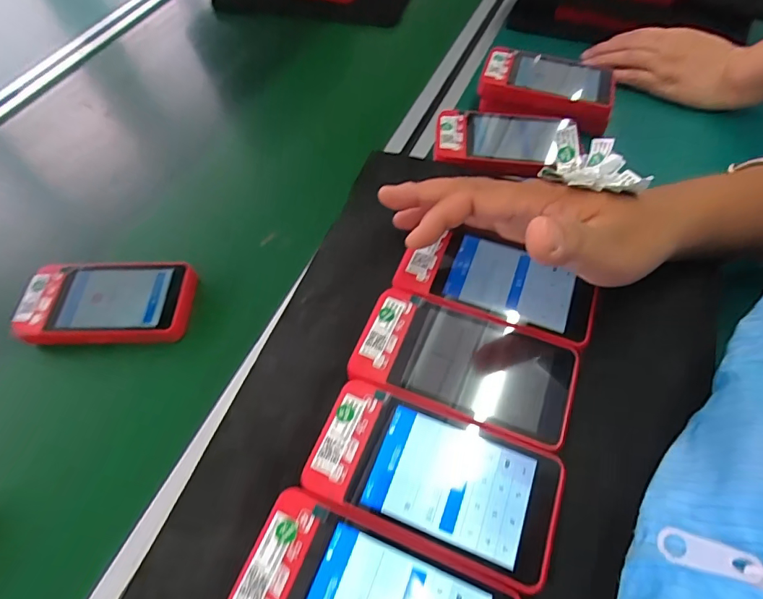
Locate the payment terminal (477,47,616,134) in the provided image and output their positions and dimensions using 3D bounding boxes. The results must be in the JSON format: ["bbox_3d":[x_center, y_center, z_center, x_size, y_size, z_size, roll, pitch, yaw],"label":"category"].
[{"bbox_3d":[0.157,-0.201,0.426,0.120,0.038,0.065,15,61,12],"label":"payment terminal"}]

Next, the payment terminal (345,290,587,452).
[{"bbox_3d":[0.047,0.039,0.255,0.118,0.022,0.061,18,61,13],"label":"payment terminal"}]

